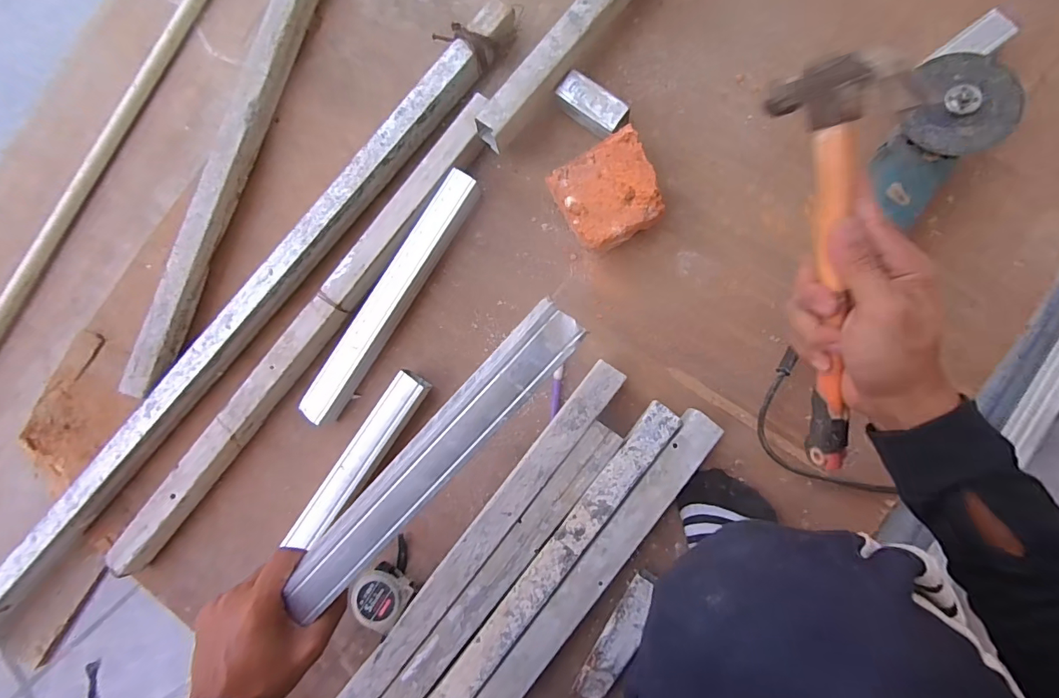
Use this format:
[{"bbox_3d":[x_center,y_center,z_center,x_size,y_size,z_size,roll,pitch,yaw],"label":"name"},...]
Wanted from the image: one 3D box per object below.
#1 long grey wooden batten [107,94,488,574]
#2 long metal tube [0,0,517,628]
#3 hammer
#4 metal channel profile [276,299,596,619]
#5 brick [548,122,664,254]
[{"bbox_3d":[-0.272,-0.012,0.571,0.048,0.052,0.709,39,91,9],"label":"long grey wooden batten"},{"bbox_3d":[-0.386,-0.006,0.583,0.063,0.058,1.078,42,92,9],"label":"long metal tube"},{"bbox_3d":[0.192,-0.040,0.302,0.025,0.071,0.258,-9,105,7],"label":"hammer"},{"bbox_3d":[-0.077,0.084,0.338,0.041,0.018,0.297,45,99,9],"label":"metal channel profile"},{"bbox_3d":[0.091,-0.174,0.538,0.108,0.053,0.106,-28,82,5],"label":"brick"}]

